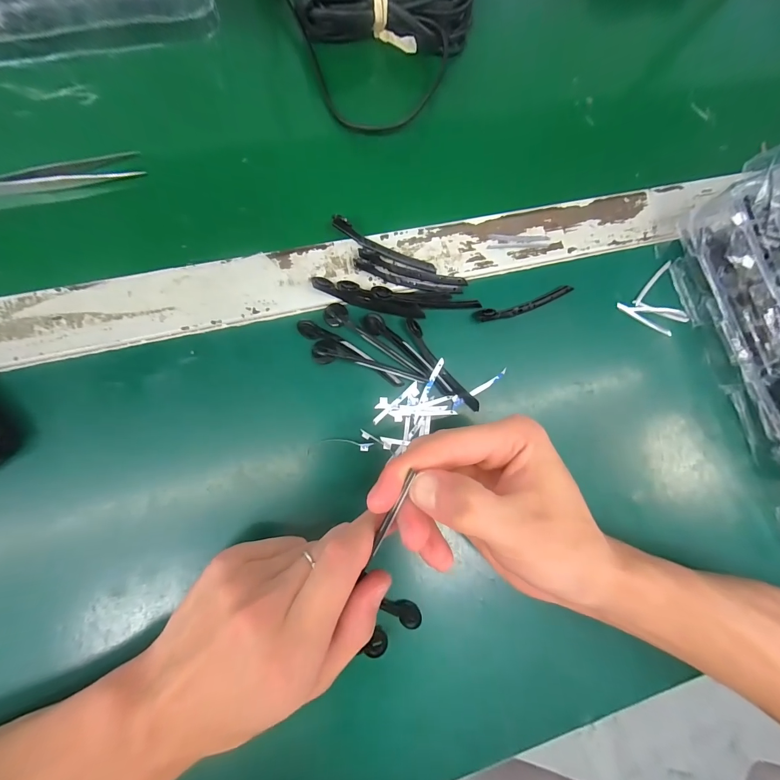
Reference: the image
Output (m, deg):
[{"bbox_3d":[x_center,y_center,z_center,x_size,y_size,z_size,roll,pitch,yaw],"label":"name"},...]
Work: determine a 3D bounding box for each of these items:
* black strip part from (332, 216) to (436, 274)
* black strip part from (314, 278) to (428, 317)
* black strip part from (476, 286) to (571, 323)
[{"bbox_3d":[-0.004,-0.091,0.232,0.071,0.005,0.010,23,82,-6],"label":"black strip part"},{"bbox_3d":[-0.013,-0.057,0.226,0.070,0.008,0.010,13,83,-7],"label":"black strip part"},{"bbox_3d":[0.093,-0.058,0.242,0.072,0.007,0.010,-18,88,-9],"label":"black strip part"}]

